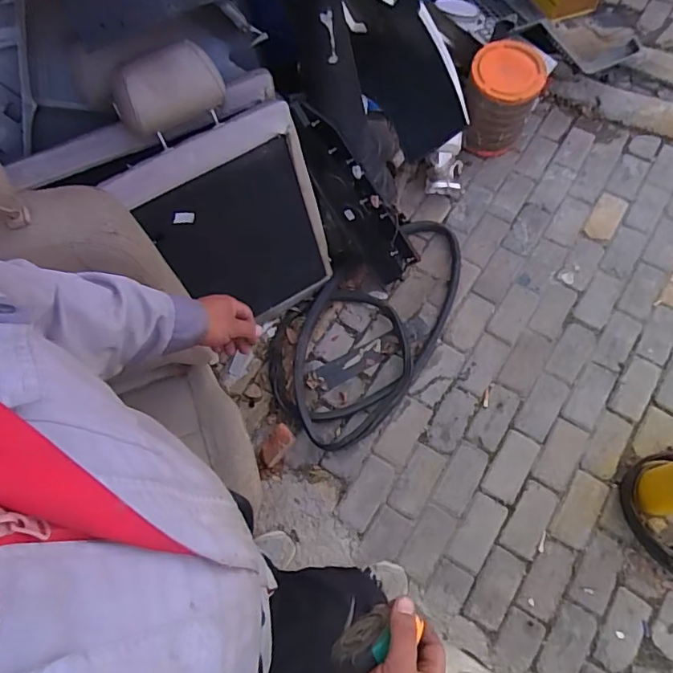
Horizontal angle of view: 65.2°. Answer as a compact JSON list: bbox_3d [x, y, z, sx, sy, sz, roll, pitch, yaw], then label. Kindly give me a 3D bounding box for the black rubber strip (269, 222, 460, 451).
[{"bbox_3d":[0.119,-0.058,1.612,0.420,0.046,0.808,38,75,16],"label":"black rubber strip"}]

